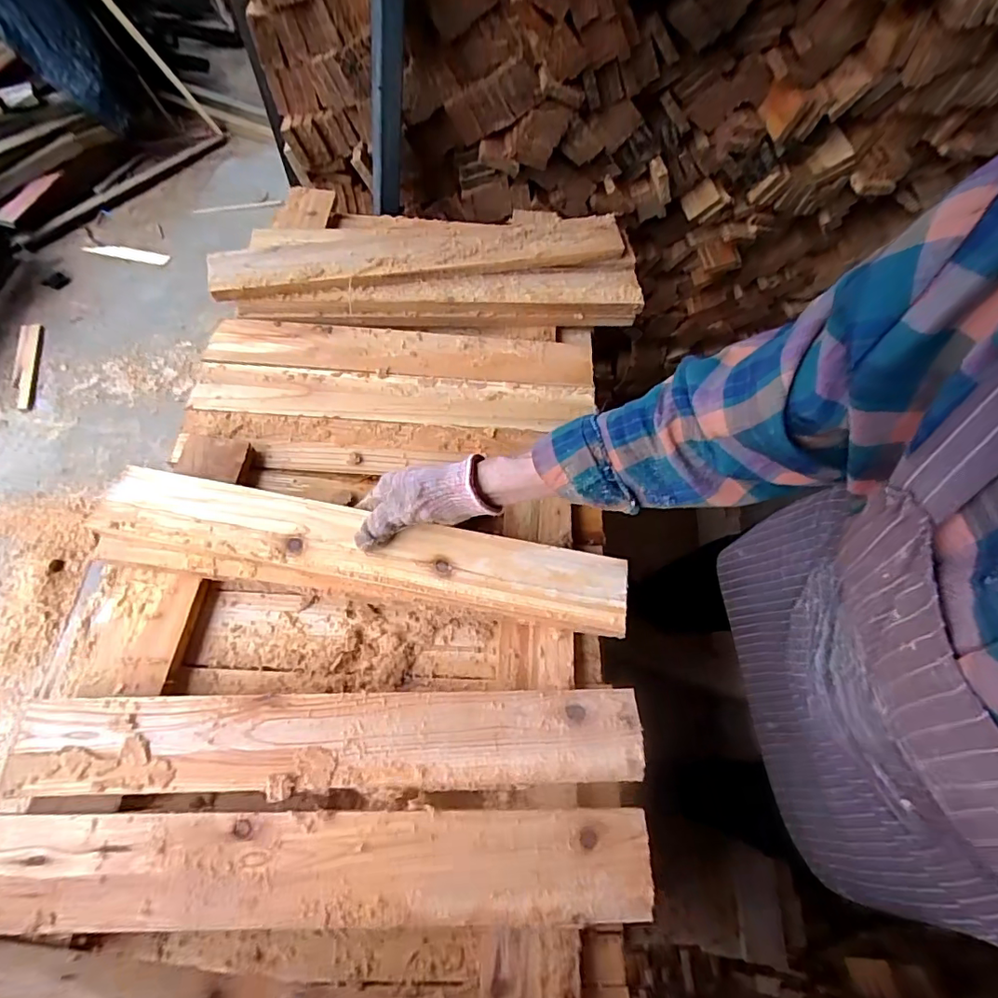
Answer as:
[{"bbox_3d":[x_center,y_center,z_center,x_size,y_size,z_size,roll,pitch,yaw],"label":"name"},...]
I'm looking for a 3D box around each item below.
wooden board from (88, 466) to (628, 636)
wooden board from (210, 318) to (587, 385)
[{"bbox_3d":[-0.132,0.051,0.504,0.500,0.023,0.085,9,61,3],"label":"wooden board"},{"bbox_3d":[-0.124,-0.194,0.689,0.488,0.011,0.077,4,61,-1],"label":"wooden board"}]

